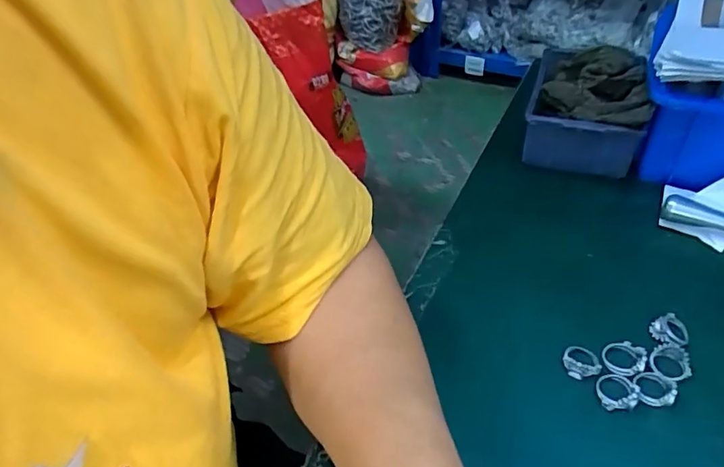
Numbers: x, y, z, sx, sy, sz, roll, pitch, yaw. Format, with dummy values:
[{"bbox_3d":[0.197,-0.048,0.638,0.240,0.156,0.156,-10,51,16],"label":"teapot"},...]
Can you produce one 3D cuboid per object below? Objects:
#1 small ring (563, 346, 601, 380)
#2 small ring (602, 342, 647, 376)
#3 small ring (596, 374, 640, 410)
[{"bbox_3d":[0.135,0.079,0.308,0.020,0.005,0.021,-3,42,3],"label":"small ring"},{"bbox_3d":[0.161,0.075,0.305,0.023,0.008,0.024,-3,42,3],"label":"small ring"},{"bbox_3d":[0.150,0.092,0.292,0.023,0.004,0.022,-3,42,3],"label":"small ring"}]

